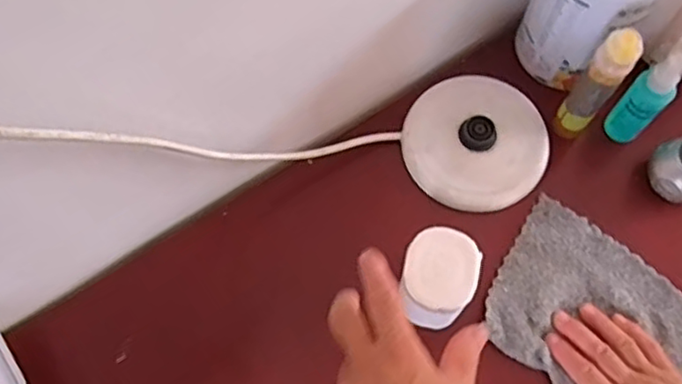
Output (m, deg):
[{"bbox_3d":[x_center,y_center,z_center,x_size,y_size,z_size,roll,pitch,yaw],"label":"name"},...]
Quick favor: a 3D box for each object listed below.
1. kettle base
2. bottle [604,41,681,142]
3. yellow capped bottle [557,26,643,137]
[{"bbox_3d":[0.136,-0.050,0.638,0.139,0.027,0.135,0,71,1],"label":"kettle base"},{"bbox_3d":[0.286,-0.088,0.596,0.033,0.127,0.036,-43,75,-12],"label":"bottle"},{"bbox_3d":[0.227,-0.092,0.575,0.031,0.159,0.025,42,77,14],"label":"yellow capped bottle"}]

